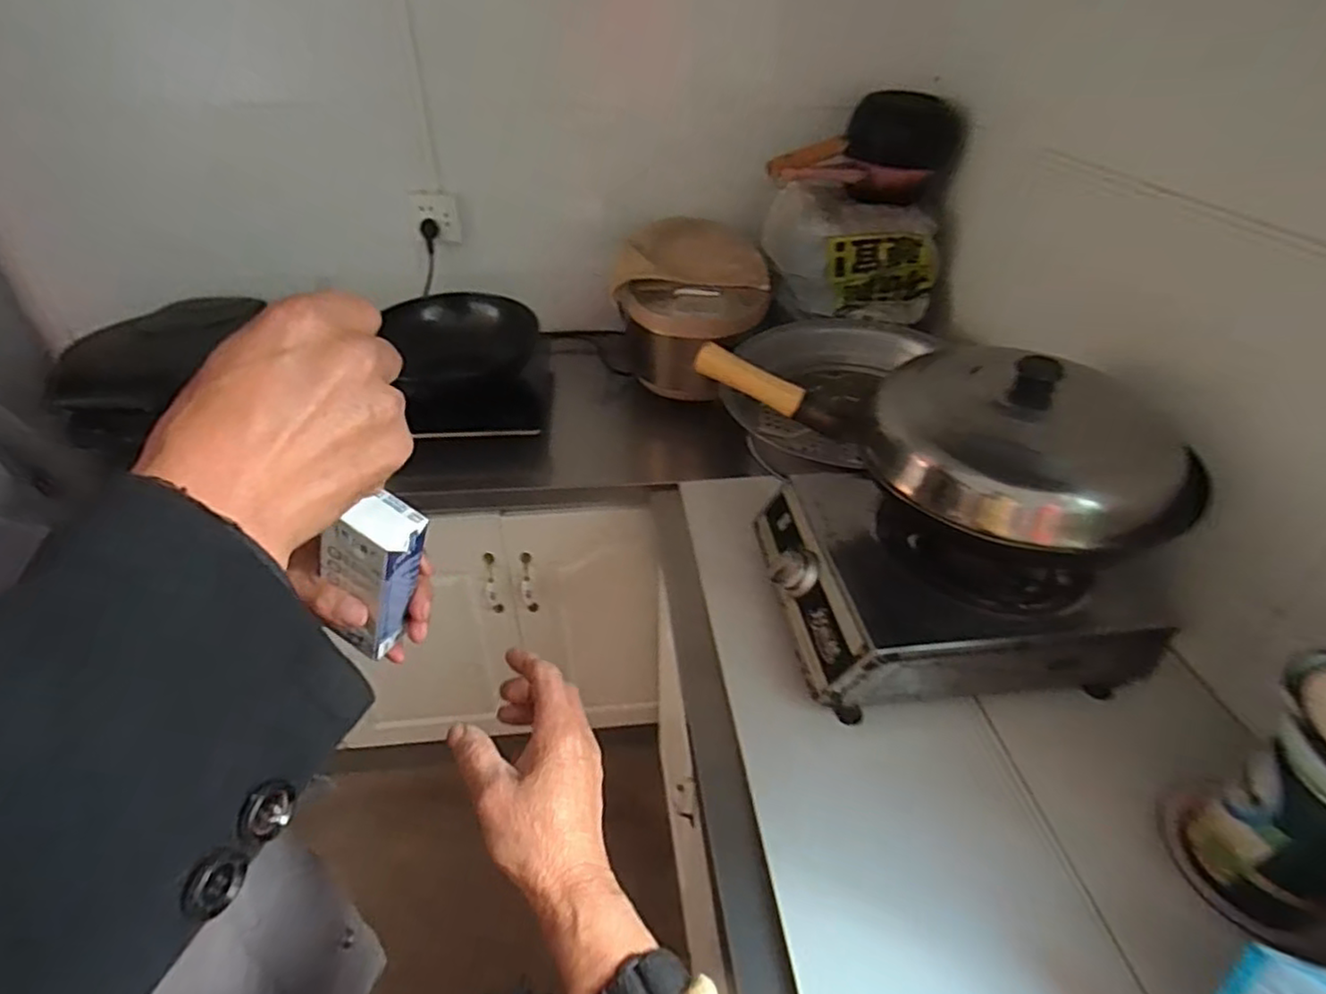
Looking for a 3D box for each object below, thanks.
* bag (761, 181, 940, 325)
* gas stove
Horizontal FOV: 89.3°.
[{"bbox_3d":[0.328,-0.434,1.192,0.314,0.185,0.167,10,40,11],"label":"bag"},{"bbox_3d":[0.311,0.087,0.779,0.357,0.117,0.289,-4,39,-7],"label":"gas stove"}]

